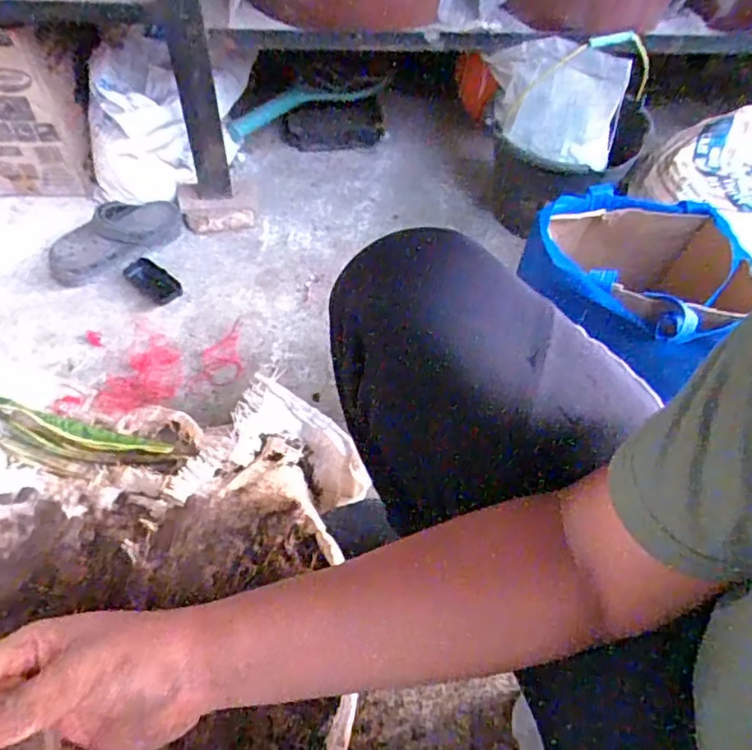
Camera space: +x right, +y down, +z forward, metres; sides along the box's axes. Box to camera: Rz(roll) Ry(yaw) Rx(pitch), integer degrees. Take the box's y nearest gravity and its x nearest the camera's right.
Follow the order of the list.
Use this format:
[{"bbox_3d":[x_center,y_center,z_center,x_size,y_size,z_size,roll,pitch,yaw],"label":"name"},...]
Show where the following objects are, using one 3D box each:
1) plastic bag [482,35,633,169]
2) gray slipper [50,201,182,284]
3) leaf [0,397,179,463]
[{"bbox_3d":[0.268,-0.431,0.930,0.225,0.161,0.066,39,61,23],"label":"plastic bag"},{"bbox_3d":[-0.438,-0.230,1.018,0.233,0.083,0.090,-34,64,-24],"label":"gray slipper"},{"bbox_3d":[-0.421,0.085,0.835,0.279,0.015,0.056,14,55,6],"label":"leaf"}]

